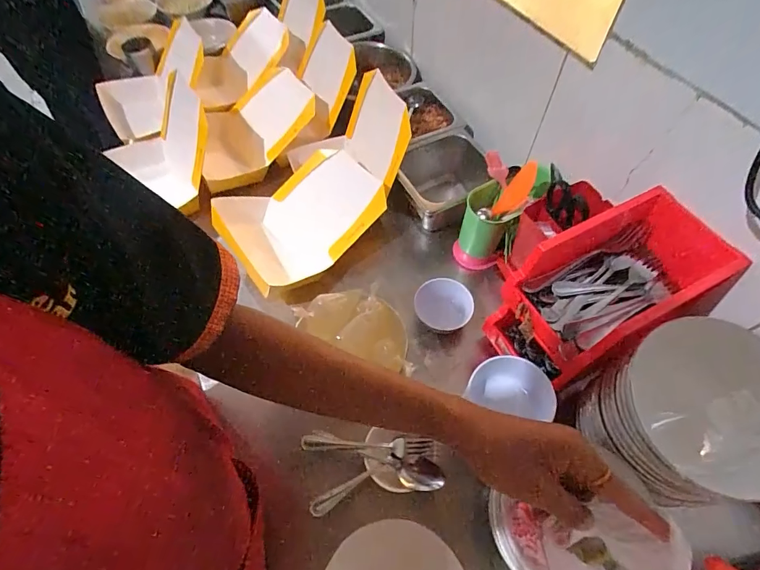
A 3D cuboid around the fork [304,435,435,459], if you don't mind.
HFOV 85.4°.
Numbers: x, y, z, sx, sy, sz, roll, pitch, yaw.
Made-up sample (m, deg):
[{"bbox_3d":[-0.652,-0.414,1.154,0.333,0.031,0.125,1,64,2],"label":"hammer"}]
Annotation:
[{"bbox_3d":[-0.015,0.212,0.545,0.172,0.015,0.021,3,59,2],"label":"fork"}]

